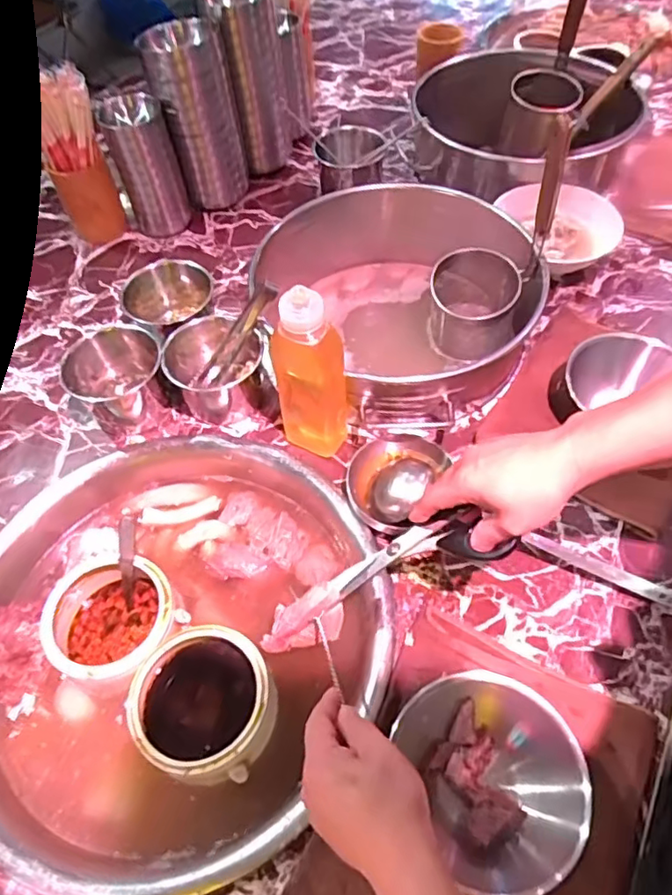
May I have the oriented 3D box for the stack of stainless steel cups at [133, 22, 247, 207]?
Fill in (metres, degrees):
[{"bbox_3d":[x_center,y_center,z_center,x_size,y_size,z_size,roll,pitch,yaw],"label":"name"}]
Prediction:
[{"bbox_3d":[-0.206,-0.494,0.896,0.111,0.238,0.104,-10,56,-3],"label":"stack of stainless steel cups"}]

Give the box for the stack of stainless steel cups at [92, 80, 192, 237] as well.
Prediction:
[{"bbox_3d":[-0.282,-0.422,0.875,0.087,0.201,0.074,-18,56,-8],"label":"stack of stainless steel cups"}]

